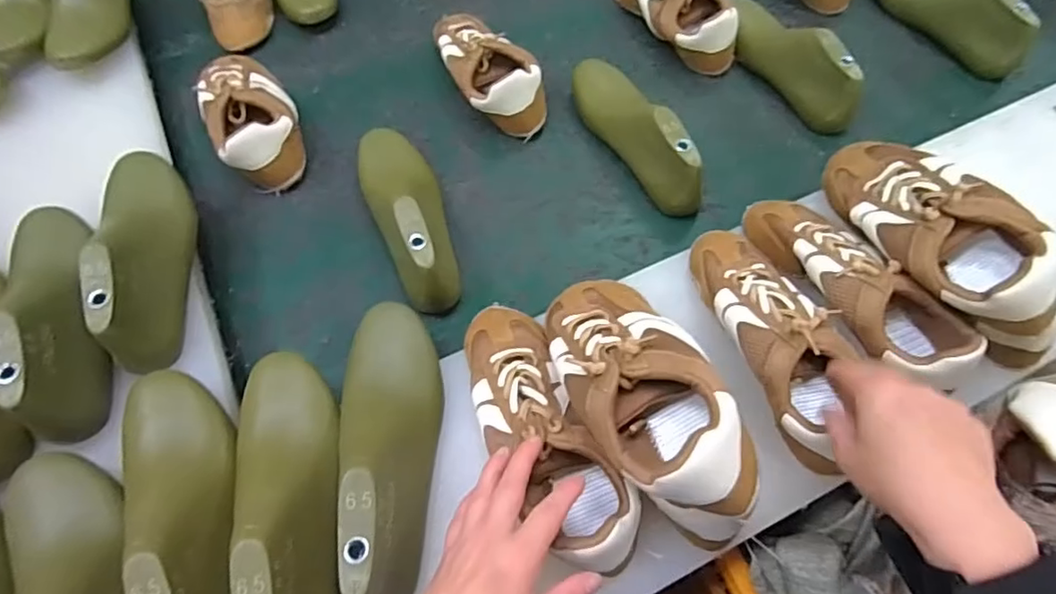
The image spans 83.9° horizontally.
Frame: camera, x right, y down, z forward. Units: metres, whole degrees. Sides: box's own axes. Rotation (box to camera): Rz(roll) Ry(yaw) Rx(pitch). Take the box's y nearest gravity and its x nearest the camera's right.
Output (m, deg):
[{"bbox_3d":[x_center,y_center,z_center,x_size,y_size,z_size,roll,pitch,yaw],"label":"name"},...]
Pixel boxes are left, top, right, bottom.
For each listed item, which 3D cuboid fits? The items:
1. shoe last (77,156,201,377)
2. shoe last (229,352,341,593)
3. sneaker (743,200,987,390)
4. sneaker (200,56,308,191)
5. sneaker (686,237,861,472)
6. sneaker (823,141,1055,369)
[{"bbox_3d":[-0.347,-0.049,0.532,0.070,0.093,0.230,-24,64,-11],"label":"shoe last"},{"bbox_3d":[-0.169,0.138,0.414,0.067,0.068,0.229,-19,63,-9],"label":"shoe last"},{"bbox_3d":[0.279,-0.016,0.511,0.085,0.073,0.215,-30,66,-14],"label":"sneaker"},{"bbox_3d":[-0.325,-0.221,0.684,0.089,0.063,0.203,-22,64,-10],"label":"sneaker"},{"bbox_3d":[0.204,0.024,0.489,0.083,0.080,0.222,-13,59,-6],"label":"sneaker"},{"bbox_3d":[0.341,-0.060,0.496,0.089,0.099,0.227,-25,65,-12],"label":"sneaker"}]

